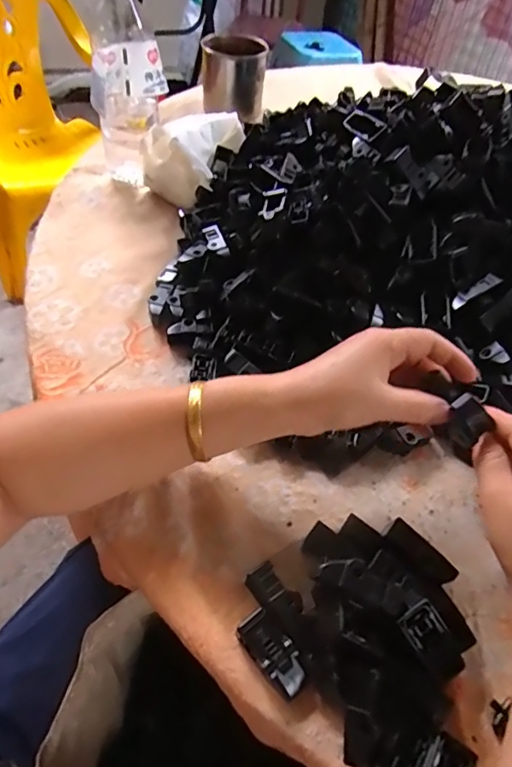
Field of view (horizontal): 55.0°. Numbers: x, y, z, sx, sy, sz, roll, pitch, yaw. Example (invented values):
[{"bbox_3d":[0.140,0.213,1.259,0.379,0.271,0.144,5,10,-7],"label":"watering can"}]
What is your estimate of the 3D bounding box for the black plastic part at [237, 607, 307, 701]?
[{"bbox_3d":[0.011,0.161,0.292,0.022,0.014,0.049,-32,77,-26],"label":"black plastic part"}]

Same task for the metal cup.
[{"bbox_3d":[-0.033,-0.462,0.739,0.089,0.105,0.089,3,51,-3],"label":"metal cup"}]

